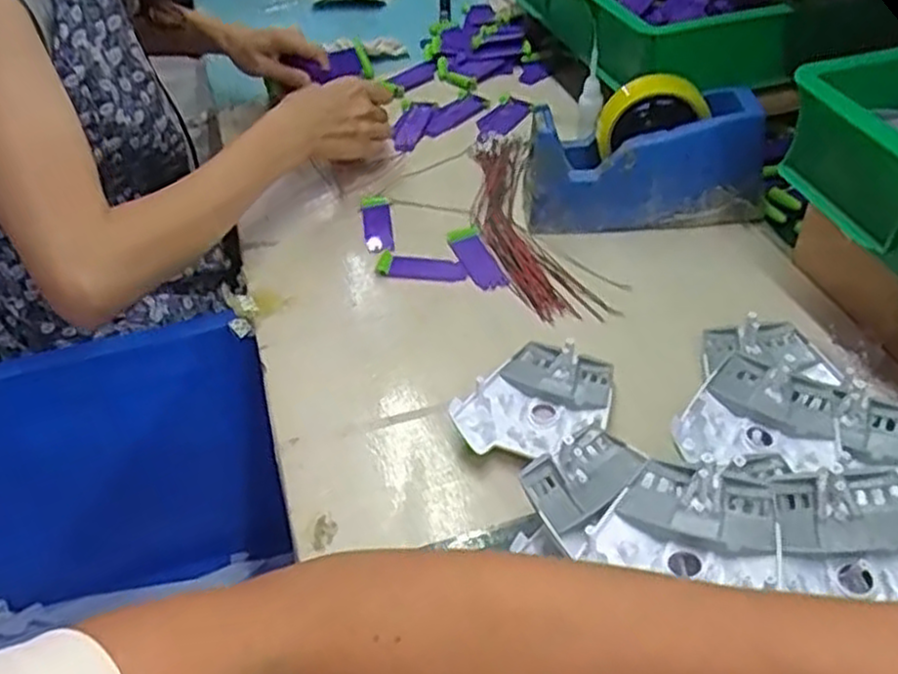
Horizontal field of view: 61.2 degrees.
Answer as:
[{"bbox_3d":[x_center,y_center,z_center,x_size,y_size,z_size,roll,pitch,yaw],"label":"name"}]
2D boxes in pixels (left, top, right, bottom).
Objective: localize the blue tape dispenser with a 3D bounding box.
[{"bbox_3d":[0.166,-0.159,0.658,0.201,0.105,0.071,-5,44,2],"label":"blue tape dispenser"}]

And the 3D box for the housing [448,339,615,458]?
[{"bbox_3d":[0.063,0.045,0.523,0.082,0.024,0.108,26,53,29],"label":"housing"}]

